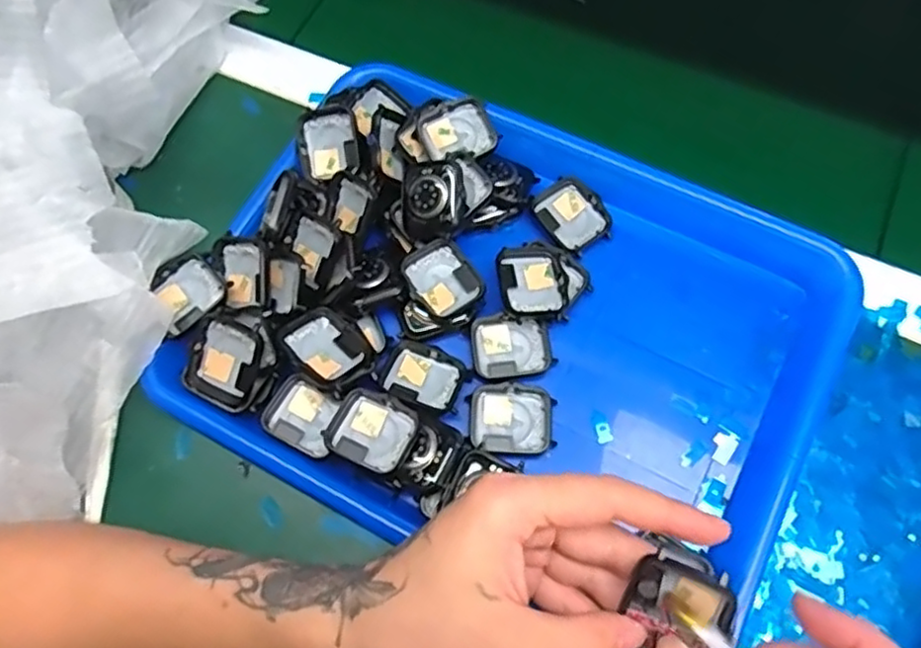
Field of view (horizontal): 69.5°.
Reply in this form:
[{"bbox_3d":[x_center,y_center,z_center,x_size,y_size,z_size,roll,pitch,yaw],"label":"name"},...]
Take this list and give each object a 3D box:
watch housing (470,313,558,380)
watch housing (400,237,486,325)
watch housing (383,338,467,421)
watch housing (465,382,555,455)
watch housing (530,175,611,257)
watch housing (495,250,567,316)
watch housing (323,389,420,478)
[{"bbox_3d":[0.028,0.013,0.370,0.043,0.011,0.035,-7,69,1],"label":"watch housing"},{"bbox_3d":[-0.010,-0.022,0.378,0.037,0.019,0.042,-37,72,-10],"label":"watch housing"},{"bbox_3d":[-0.021,0.030,0.362,0.043,0.018,0.039,26,73,12],"label":"watch housing"},{"bbox_3d":[0.027,0.051,0.358,0.045,0.008,0.036,4,70,5],"label":"watch housing"},{"bbox_3d":[0.068,-0.066,0.401,0.036,0.008,0.045,-34,71,-9],"label":"watch housing"},{"bbox_3d":[0.041,-0.023,0.378,0.037,0.015,0.043,-4,68,-2],"label":"watch housing"},{"bbox_3d":[-0.044,0.057,0.346,0.042,0.017,0.038,27,73,13],"label":"watch housing"}]

